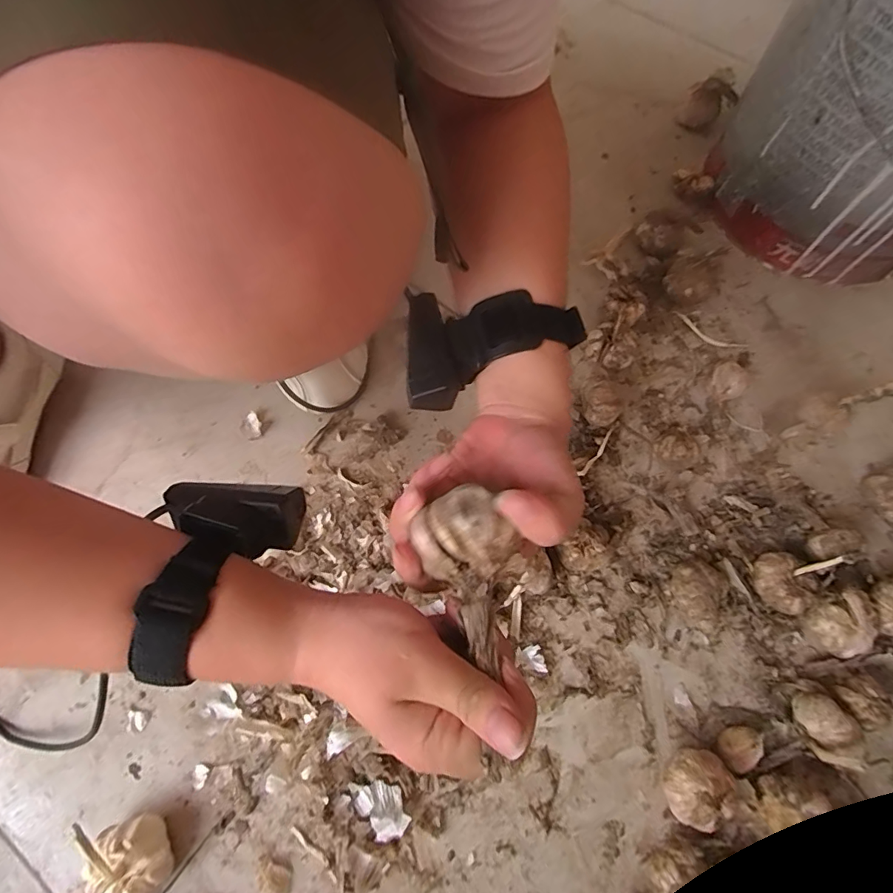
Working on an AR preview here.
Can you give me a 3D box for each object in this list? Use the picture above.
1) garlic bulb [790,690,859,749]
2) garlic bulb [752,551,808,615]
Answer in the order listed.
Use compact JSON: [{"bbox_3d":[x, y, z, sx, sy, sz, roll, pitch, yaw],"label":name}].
[{"bbox_3d":[0.300,0.219,0.381,0.037,0.034,0.033,32,74,12],"label":"garlic bulb"},{"bbox_3d":[0.287,0.119,0.418,0.032,0.034,0.051,-10,70,-3],"label":"garlic bulb"}]

